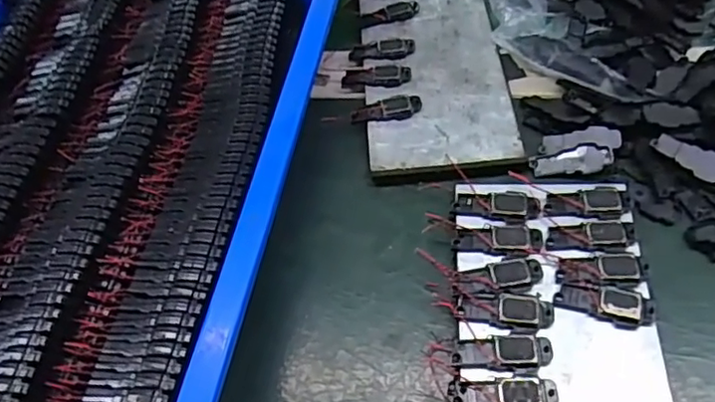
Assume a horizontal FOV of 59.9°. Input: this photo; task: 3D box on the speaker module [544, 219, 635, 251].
[{"bbox_3d":[0.103,0.014,0.275,0.038,0.004,0.013,-7,55,3],"label":"speaker module"}]

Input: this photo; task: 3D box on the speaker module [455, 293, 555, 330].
[{"bbox_3d":[0.061,0.044,0.258,0.039,0.004,0.015,6,57,11],"label":"speaker module"}]

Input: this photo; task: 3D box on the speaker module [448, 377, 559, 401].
[{"bbox_3d":[0.057,0.074,0.238,0.041,0.005,0.013,-1,55,7],"label":"speaker module"}]

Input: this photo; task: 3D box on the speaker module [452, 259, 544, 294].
[{"bbox_3d":[0.061,0.032,0.267,0.039,0.004,0.013,-10,55,1],"label":"speaker module"}]

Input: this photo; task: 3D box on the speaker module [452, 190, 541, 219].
[{"bbox_3d":[0.065,0.001,0.289,0.038,0.004,0.014,-2,55,6],"label":"speaker module"}]

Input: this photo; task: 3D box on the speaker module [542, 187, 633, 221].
[{"bbox_3d":[0.106,0.000,0.286,0.037,0.004,0.017,0,56,7],"label":"speaker module"}]

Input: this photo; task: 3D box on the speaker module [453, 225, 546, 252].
[{"bbox_3d":[0.064,0.016,0.280,0.038,0.004,0.013,1,56,8],"label":"speaker module"}]

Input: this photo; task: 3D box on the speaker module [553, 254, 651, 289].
[{"bbox_3d":[0.105,0.029,0.264,0.038,0.004,0.016,-6,55,3],"label":"speaker module"}]

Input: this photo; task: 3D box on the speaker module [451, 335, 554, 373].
[{"bbox_3d":[0.058,0.060,0.247,0.039,0.004,0.014,-2,55,6],"label":"speaker module"}]

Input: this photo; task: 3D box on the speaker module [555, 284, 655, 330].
[{"bbox_3d":[0.103,0.042,0.256,0.039,0.004,0.016,7,57,12],"label":"speaker module"}]

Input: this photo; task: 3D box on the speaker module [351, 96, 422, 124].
[{"bbox_3d":[0.016,-0.051,0.344,0.039,0.005,0.013,-11,55,0],"label":"speaker module"}]

